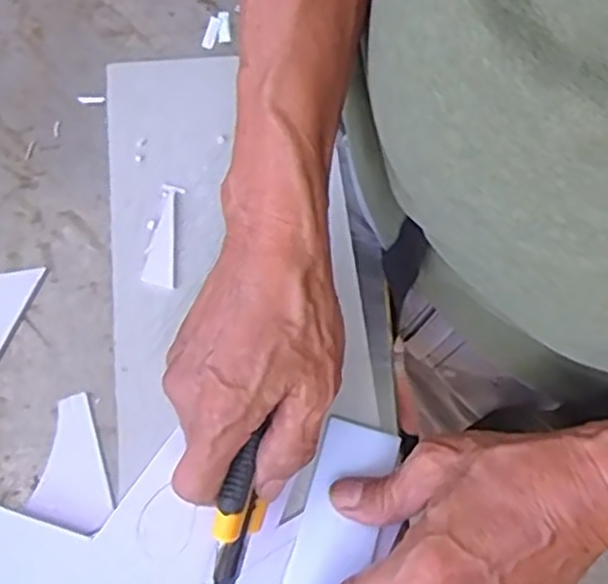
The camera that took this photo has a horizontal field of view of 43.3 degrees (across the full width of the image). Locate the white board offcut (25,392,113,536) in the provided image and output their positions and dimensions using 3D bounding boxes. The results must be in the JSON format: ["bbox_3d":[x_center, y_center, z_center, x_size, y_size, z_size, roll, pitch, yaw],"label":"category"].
[{"bbox_3d":[-0.113,0.087,0.393,0.041,0.006,0.064,12,69,2],"label":"white board offcut"}]

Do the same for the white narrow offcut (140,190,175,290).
[{"bbox_3d":[-0.083,-0.030,0.438,0.017,0.004,0.059,-1,69,-3],"label":"white narrow offcut"}]

